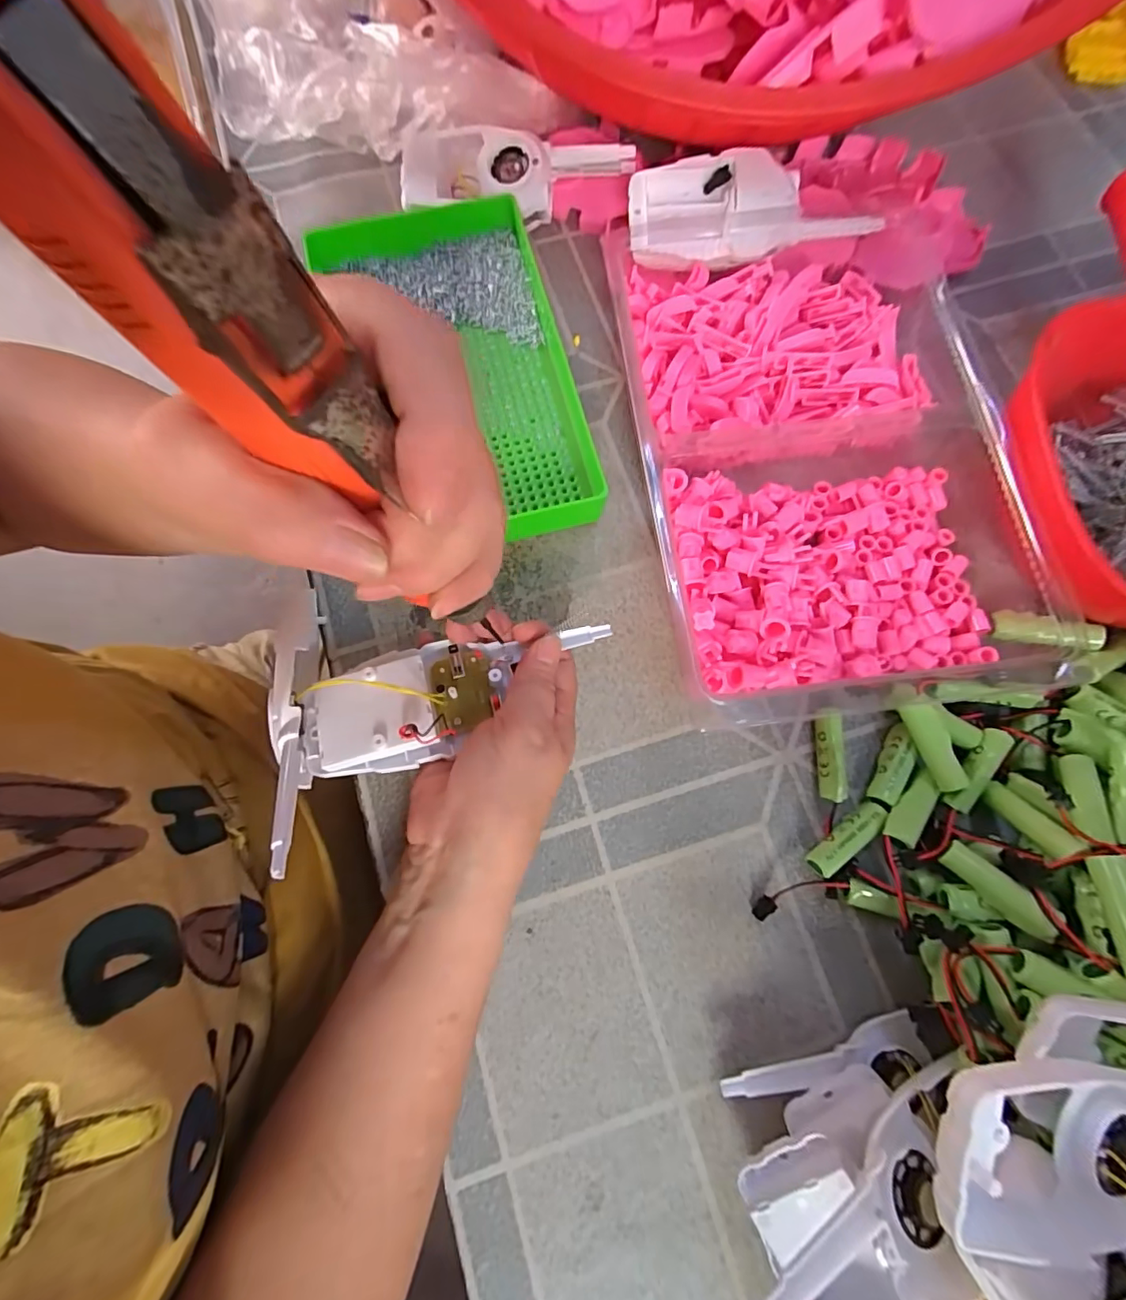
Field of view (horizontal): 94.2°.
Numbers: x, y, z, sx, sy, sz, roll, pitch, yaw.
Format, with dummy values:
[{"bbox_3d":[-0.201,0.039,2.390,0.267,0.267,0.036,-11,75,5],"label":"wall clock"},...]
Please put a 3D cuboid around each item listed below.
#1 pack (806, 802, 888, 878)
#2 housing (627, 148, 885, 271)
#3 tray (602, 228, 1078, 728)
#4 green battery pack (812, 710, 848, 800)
[{"bbox_3d":[0.154,0.103,0.285,0.050,0.017,0.014,-35,79,-8],"label":"pack"},{"bbox_3d":[0.123,-0.290,0.343,0.158,0.032,0.060,-1,76,0],"label":"housing"},{"bbox_3d":[0.171,-0.123,0.326,0.240,0.050,0.310,-7,76,-2],"label":"tray"},{"bbox_3d":[0.150,0.060,0.297,0.011,0.017,0.050,3,76,1],"label":"green battery pack"}]

